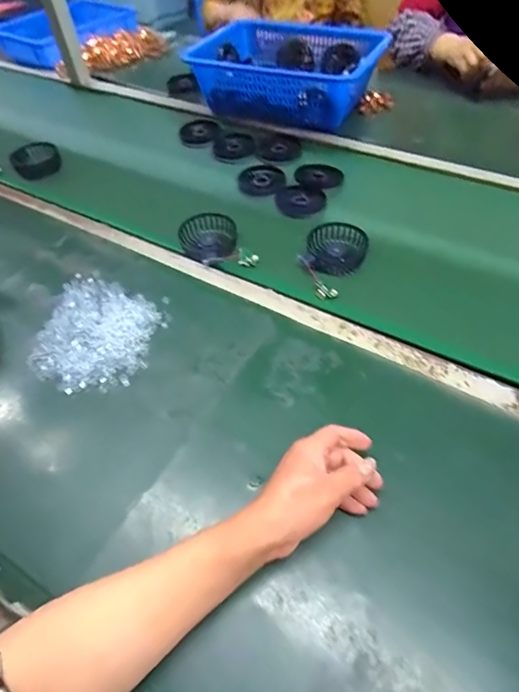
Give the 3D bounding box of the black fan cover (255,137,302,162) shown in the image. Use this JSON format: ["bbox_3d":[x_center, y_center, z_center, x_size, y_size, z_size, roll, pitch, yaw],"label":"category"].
[{"bbox_3d":[0.042,-0.389,0.843,0.083,0.006,0.086,-39,60,-23],"label":"black fan cover"}]

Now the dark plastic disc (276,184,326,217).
[{"bbox_3d":[0.069,-0.250,0.736,0.086,0.010,0.069,21,57,18],"label":"dark plastic disc"}]

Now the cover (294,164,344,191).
[{"bbox_3d":[0.106,-0.304,0.766,0.086,0.009,0.070,31,61,24],"label":"cover"}]

